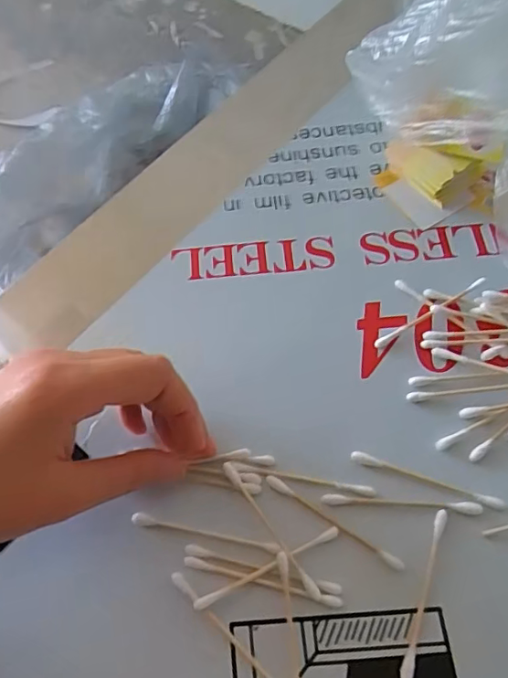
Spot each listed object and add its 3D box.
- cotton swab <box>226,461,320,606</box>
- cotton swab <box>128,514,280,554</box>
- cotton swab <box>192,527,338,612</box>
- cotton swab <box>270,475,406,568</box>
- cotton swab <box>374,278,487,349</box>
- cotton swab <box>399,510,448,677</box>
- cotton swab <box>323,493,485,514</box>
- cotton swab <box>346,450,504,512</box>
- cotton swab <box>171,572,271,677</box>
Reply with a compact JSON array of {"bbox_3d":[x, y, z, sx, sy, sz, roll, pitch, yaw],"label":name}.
[{"bbox_3d":[0.008,0.087,0.249,0.005,0.004,0.072,-33,68,-13],"label":"cotton swab"},{"bbox_3d":[-0.023,0.090,0.251,0.070,0.004,0.006,9,65,6],"label":"cotton swab"},{"bbox_3d":[0.006,0.102,0.242,0.071,0.004,0.004,-24,66,-10],"label":"cotton swab"},{"bbox_3d":[0.037,0.084,0.250,0.071,0.004,0.005,31,69,15],"label":"cotton swab"},{"bbox_3d":[0.095,-0.015,0.293,0.071,0.008,0.005,-29,67,-11],"label":"cotton swab"},{"bbox_3d":[0.075,0.110,0.236,0.006,0.004,0.072,18,66,10],"label":"cotton swab"},{"bbox_3d":[0.069,0.076,0.252,0.072,0.004,0.006,3,64,3],"label":"cotton swab"},{"bbox_3d":[0.081,0.066,0.256,0.071,0.004,0.006,18,66,10],"label":"cotton swab"},{"bbox_3d":[-0.011,0.128,0.233,0.071,0.005,0.005,40,72,18],"label":"cotton swab"}]

